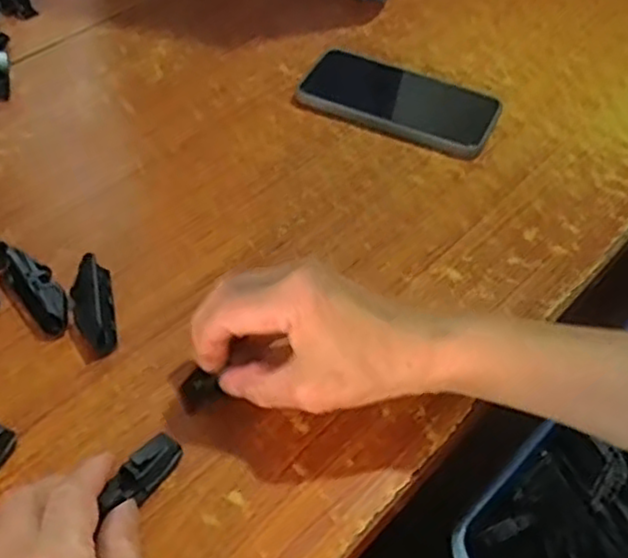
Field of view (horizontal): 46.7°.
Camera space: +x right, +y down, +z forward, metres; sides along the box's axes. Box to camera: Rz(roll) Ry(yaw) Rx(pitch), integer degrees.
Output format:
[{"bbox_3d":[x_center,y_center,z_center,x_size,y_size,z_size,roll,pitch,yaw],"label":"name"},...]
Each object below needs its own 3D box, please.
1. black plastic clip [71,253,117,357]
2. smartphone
[{"bbox_3d":[-0.140,0.016,0.463,0.023,0.016,0.068,-10,51,-11],"label":"black plastic clip"},{"bbox_3d":[0.073,-0.154,0.614,0.163,0.009,0.088,21,52,15],"label":"smartphone"}]

